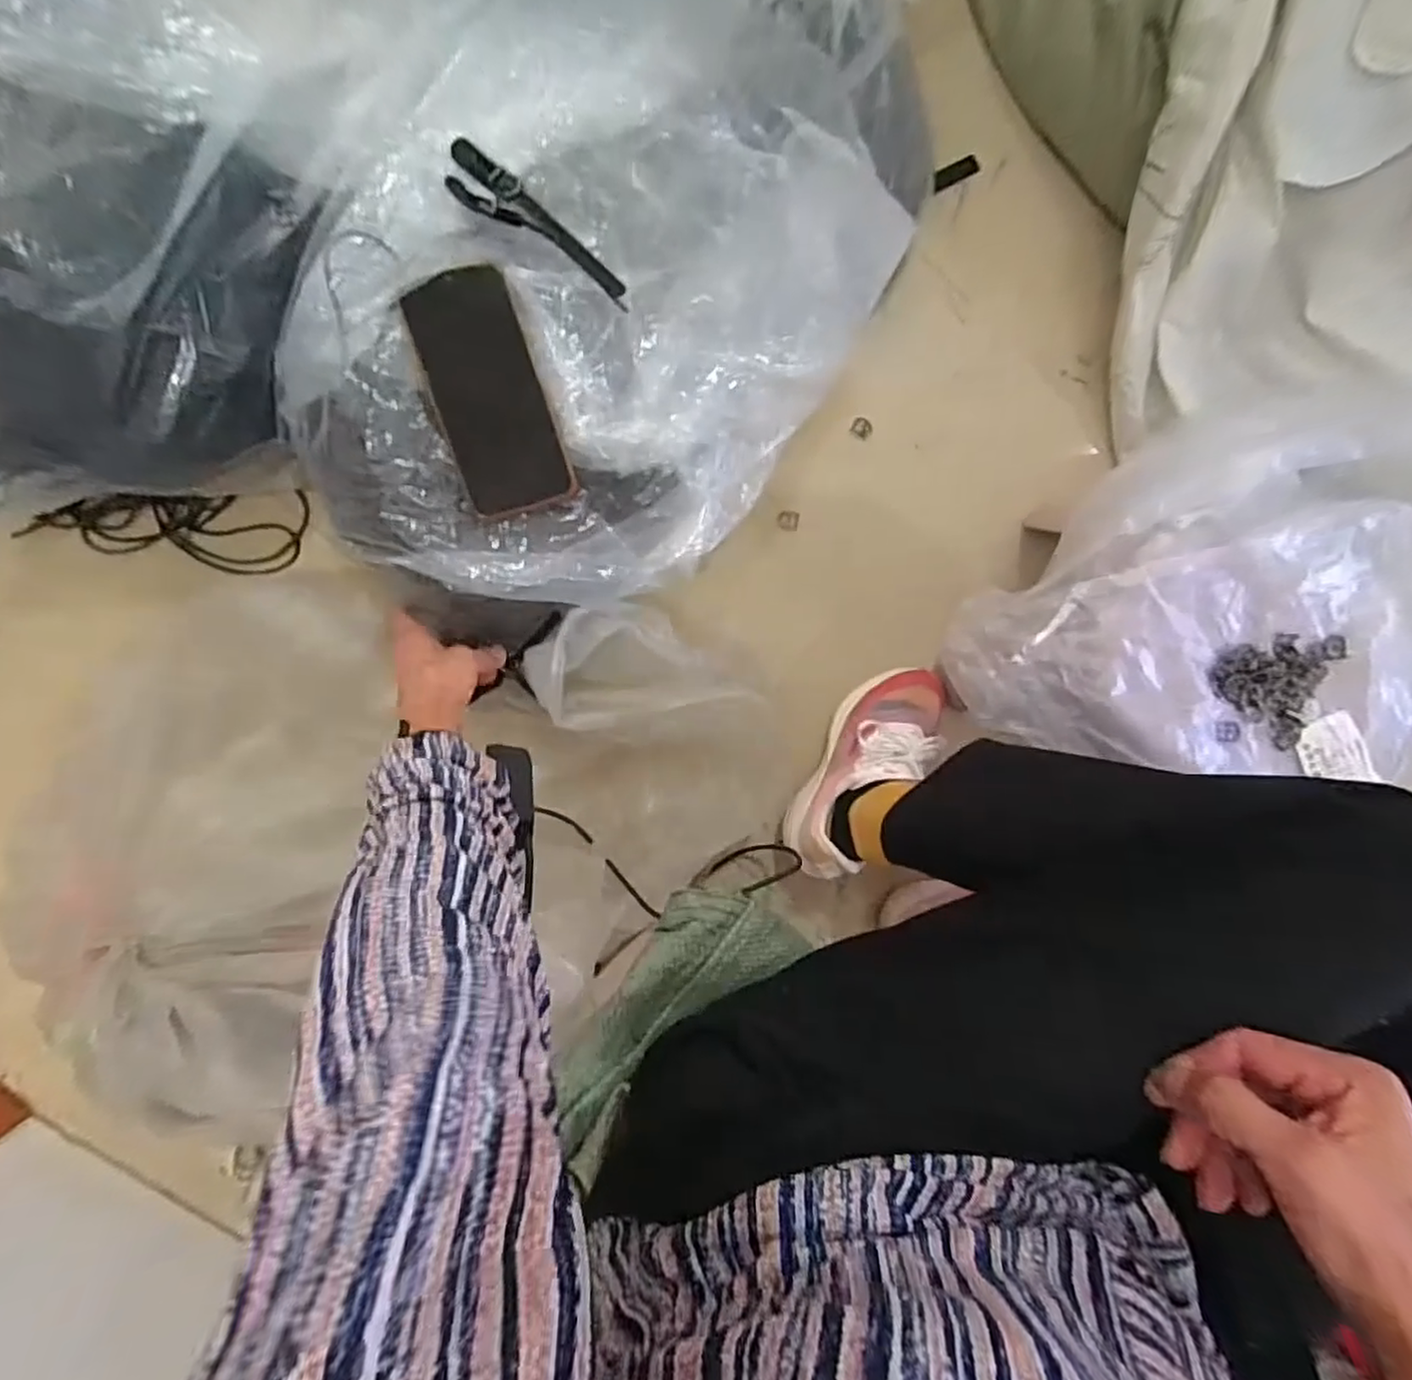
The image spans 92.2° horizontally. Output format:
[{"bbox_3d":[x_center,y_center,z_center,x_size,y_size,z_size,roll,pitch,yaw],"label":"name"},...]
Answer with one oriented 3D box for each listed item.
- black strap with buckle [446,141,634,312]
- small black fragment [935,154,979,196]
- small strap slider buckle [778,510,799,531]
[{"bbox_3d":[-0.114,-0.319,0.468,0.149,0.025,0.031,35,91,-8],"label":"black strap with buckle"},{"bbox_3d":[0.254,-0.525,0.691,0.060,0.008,0.018,-30,118,-7],"label":"small black fragment"},{"bbox_3d":[0.085,-0.174,0.698,0.023,0.004,0.020,-1,96,-6],"label":"small strap slider buckle"}]

